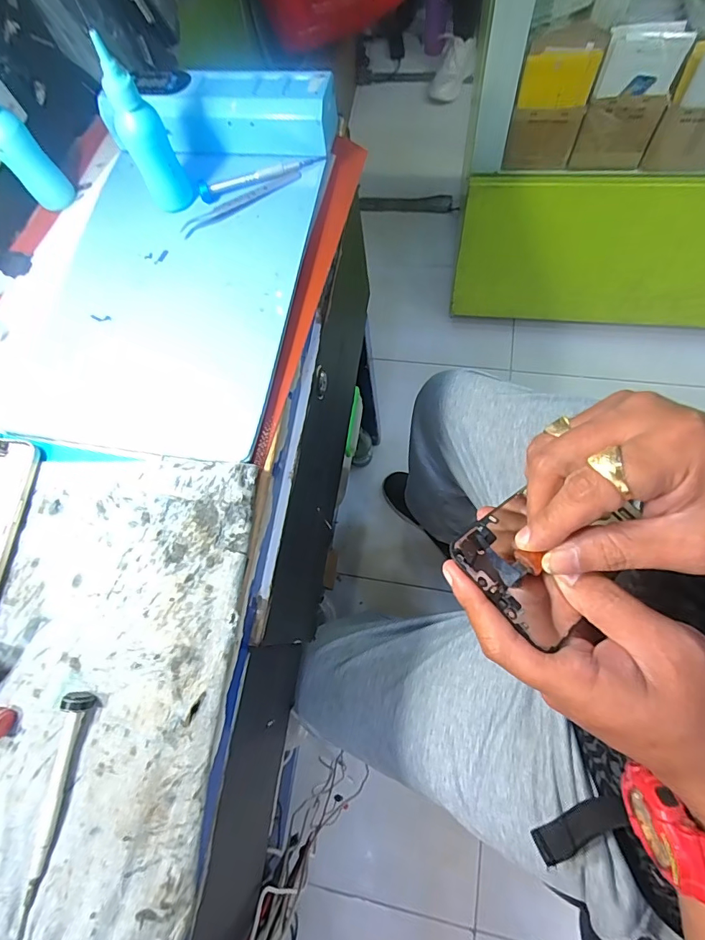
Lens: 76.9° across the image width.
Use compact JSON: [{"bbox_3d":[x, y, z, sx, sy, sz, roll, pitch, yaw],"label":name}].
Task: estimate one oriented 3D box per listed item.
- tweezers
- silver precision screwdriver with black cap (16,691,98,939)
[{"bbox_3d":[-0.097,-0.236,0.389,0.114,0.005,0.014,-29,73,-9],"label":"tweezers"},{"bbox_3d":[-0.178,0.196,0.257,0.017,0.015,0.121,9,72,4],"label":"silver precision screwdriver with black cap"}]

